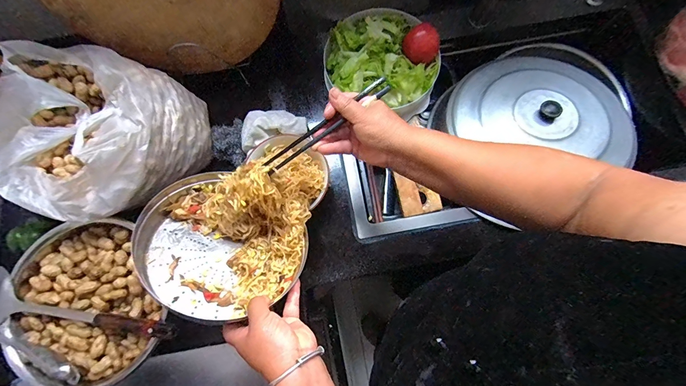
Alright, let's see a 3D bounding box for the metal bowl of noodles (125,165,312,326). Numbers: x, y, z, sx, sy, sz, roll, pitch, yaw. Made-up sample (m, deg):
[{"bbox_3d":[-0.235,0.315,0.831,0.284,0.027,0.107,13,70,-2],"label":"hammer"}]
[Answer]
[{"bbox_3d":[-0.158,0.064,0.425,0.200,0.090,0.186,0,77,2],"label":"metal bowl of noodles"}]

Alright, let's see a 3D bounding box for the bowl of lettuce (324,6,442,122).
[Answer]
[{"bbox_3d":[0.078,-0.270,0.614,0.219,0.092,0.196,12,77,4],"label":"bowl of lettuce"}]

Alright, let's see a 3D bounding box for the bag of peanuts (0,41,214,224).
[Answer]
[{"bbox_3d":[-0.382,-0.089,0.499,0.237,0.159,0.257,18,78,6],"label":"bag of peanuts"}]

